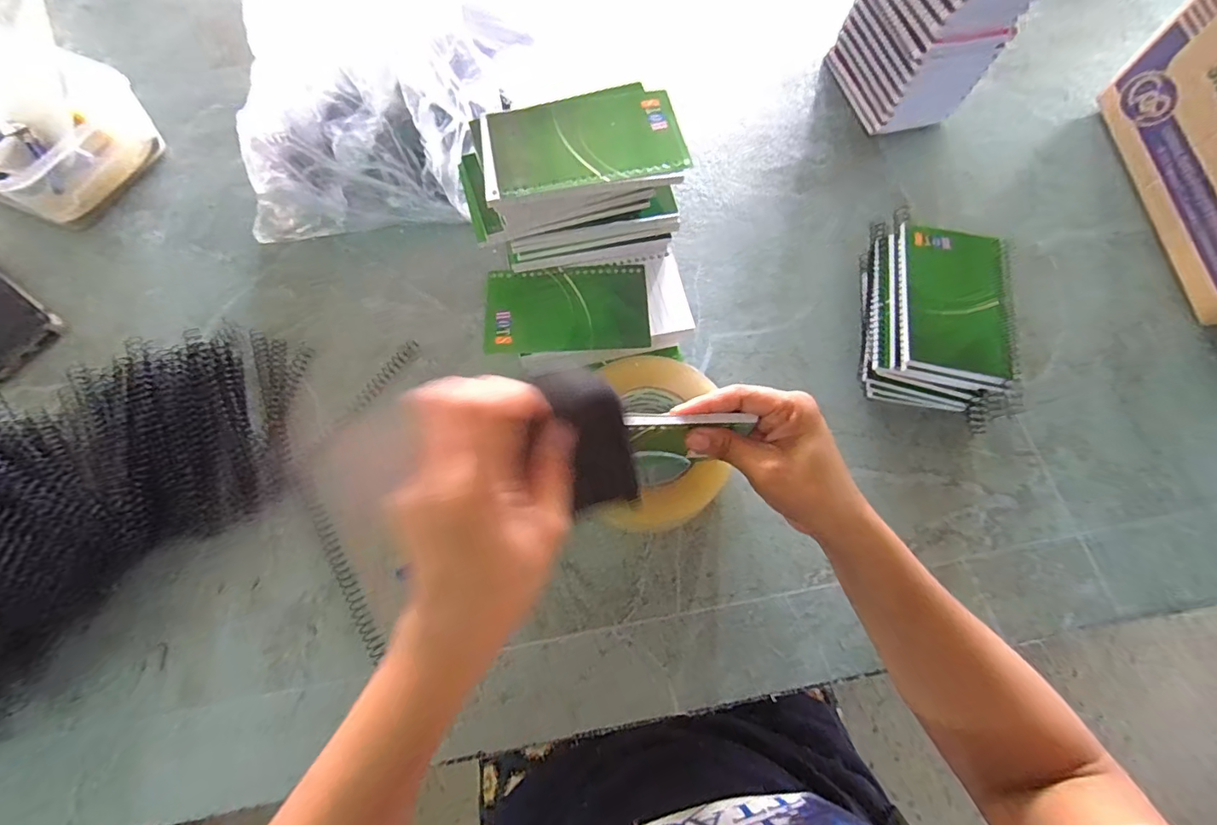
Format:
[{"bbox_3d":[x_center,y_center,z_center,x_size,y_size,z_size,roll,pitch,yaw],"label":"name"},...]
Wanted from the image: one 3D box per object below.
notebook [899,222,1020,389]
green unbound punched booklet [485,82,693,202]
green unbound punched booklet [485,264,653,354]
[{"bbox_3d":[0.271,-0.087,0.400,0.082,0.016,0.137,11,70,5],"label":"notebook"},{"bbox_3d":[-0.018,-0.187,0.349,0.132,0.008,0.092,-8,70,-4],"label":"green unbound punched booklet"},{"bbox_3d":[-0.032,-0.084,0.409,0.127,0.008,0.074,-4,69,-1],"label":"green unbound punched booklet"}]

